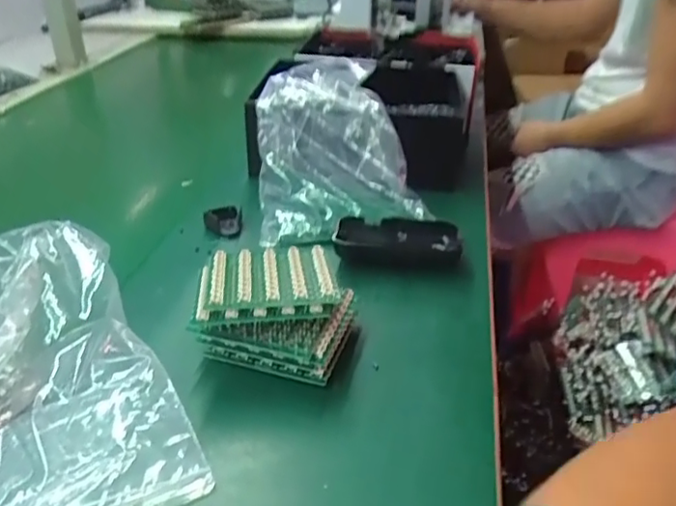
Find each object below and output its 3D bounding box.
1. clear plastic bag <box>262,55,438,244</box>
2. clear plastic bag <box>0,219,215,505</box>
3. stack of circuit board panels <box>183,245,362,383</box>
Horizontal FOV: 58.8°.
[{"bbox_3d":[-0.004,-0.113,0.617,0.156,0.108,0.198,-3,33,-11],"label":"clear plastic bag"},{"bbox_3d":[-0.195,0.066,0.361,0.172,0.062,0.223,-15,35,-22],"label":"clear plastic bag"},{"bbox_3d":[-0.043,0.040,0.427,0.107,0.060,0.095,4,32,-1],"label":"stack of circuit board panels"}]

